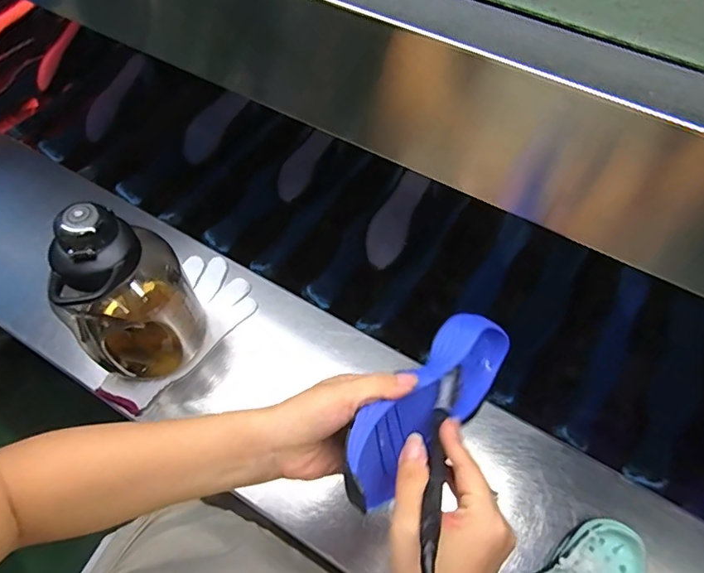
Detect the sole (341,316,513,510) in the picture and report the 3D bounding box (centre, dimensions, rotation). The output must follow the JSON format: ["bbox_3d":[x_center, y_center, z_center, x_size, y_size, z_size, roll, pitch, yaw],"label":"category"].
[{"bbox_3d":[0.061,0.092,0.374,0.061,0.062,0.204,41,46,20],"label":"sole"}]

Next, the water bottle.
[{"bbox_3d":[-0.227,0.016,0.501,0.110,0.213,0.097,-23,65,-10],"label":"water bottle"}]

